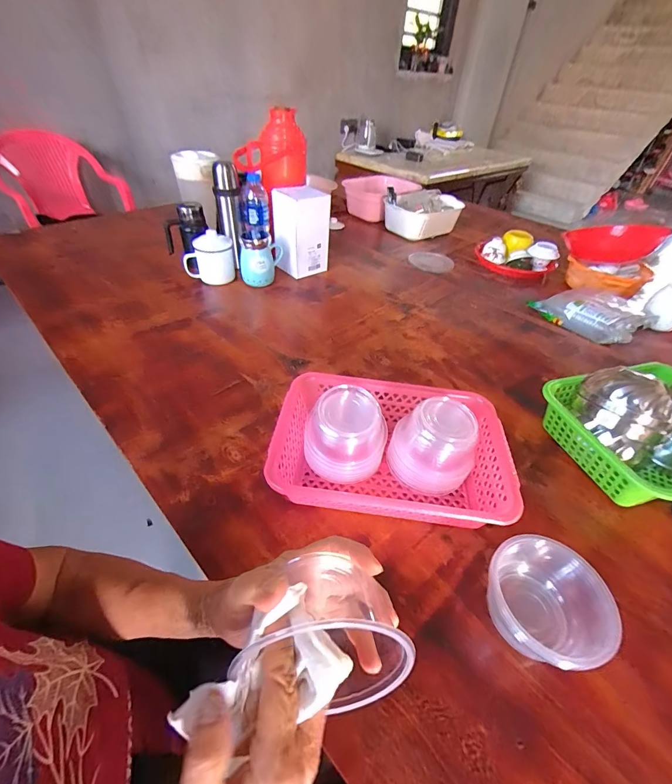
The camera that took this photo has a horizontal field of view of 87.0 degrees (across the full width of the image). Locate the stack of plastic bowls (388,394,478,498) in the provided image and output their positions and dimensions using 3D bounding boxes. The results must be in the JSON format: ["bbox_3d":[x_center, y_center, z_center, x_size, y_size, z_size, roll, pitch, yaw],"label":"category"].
[{"bbox_3d":[0.135,0.076,0.491,0.102,0.103,0.094,-3,41,-9],"label":"stack of plastic bowls"}]

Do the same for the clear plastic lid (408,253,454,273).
[{"bbox_3d":[0.314,-0.435,1.175,0.144,0.009,0.155,3,41,-3],"label":"clear plastic lid"}]

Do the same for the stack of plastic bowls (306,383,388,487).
[{"bbox_3d":[0.015,0.061,0.498,0.104,0.108,0.093,24,44,21],"label":"stack of plastic bowls"}]

